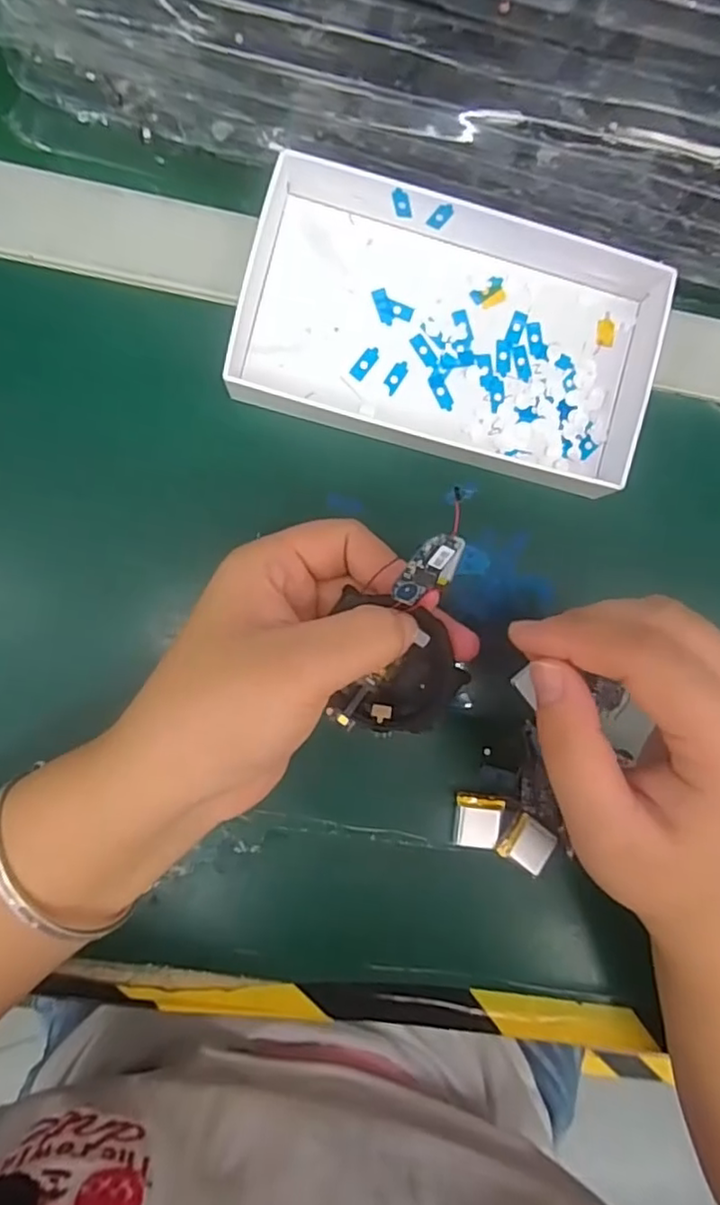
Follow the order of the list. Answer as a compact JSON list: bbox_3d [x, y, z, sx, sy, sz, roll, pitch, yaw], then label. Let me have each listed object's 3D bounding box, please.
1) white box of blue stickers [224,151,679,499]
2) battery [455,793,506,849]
[{"bbox_3d":[0.044,-0.119,0.276,0.180,0.029,0.106,13,86,-5],"label":"white box of blue stickers"},{"bbox_3d":[0.053,0.097,0.280,0.020,0.006,0.023,3,87,-5],"label":"battery"}]

